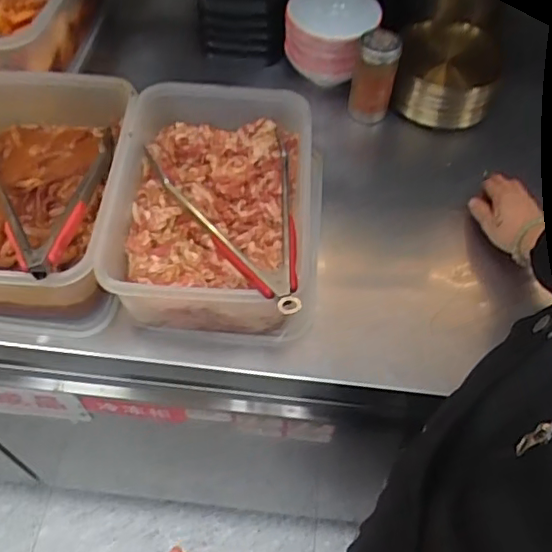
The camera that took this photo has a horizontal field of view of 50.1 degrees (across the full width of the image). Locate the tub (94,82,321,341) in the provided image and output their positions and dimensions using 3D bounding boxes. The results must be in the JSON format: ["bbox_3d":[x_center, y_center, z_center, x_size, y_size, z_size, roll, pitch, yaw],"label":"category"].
[{"bbox_3d":[-0.067,-0.079,0.673,0.227,0.121,0.310,5,57,1],"label":"tub"}]

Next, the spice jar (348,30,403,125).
[{"bbox_3d":[0.132,-0.264,0.805,0.055,0.142,0.047,14,57,7],"label":"spice jar"}]

